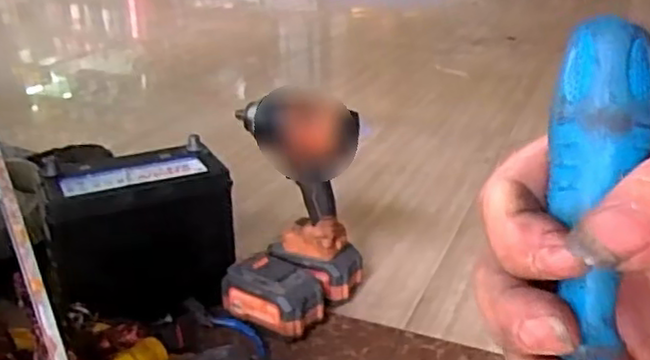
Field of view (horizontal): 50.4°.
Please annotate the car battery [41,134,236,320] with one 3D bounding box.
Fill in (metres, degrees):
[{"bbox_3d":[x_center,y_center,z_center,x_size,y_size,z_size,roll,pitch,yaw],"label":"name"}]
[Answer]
[{"bbox_3d":[-0.252,0.072,0.937,0.238,0.182,0.123,-11,26,-23],"label":"car battery"}]

